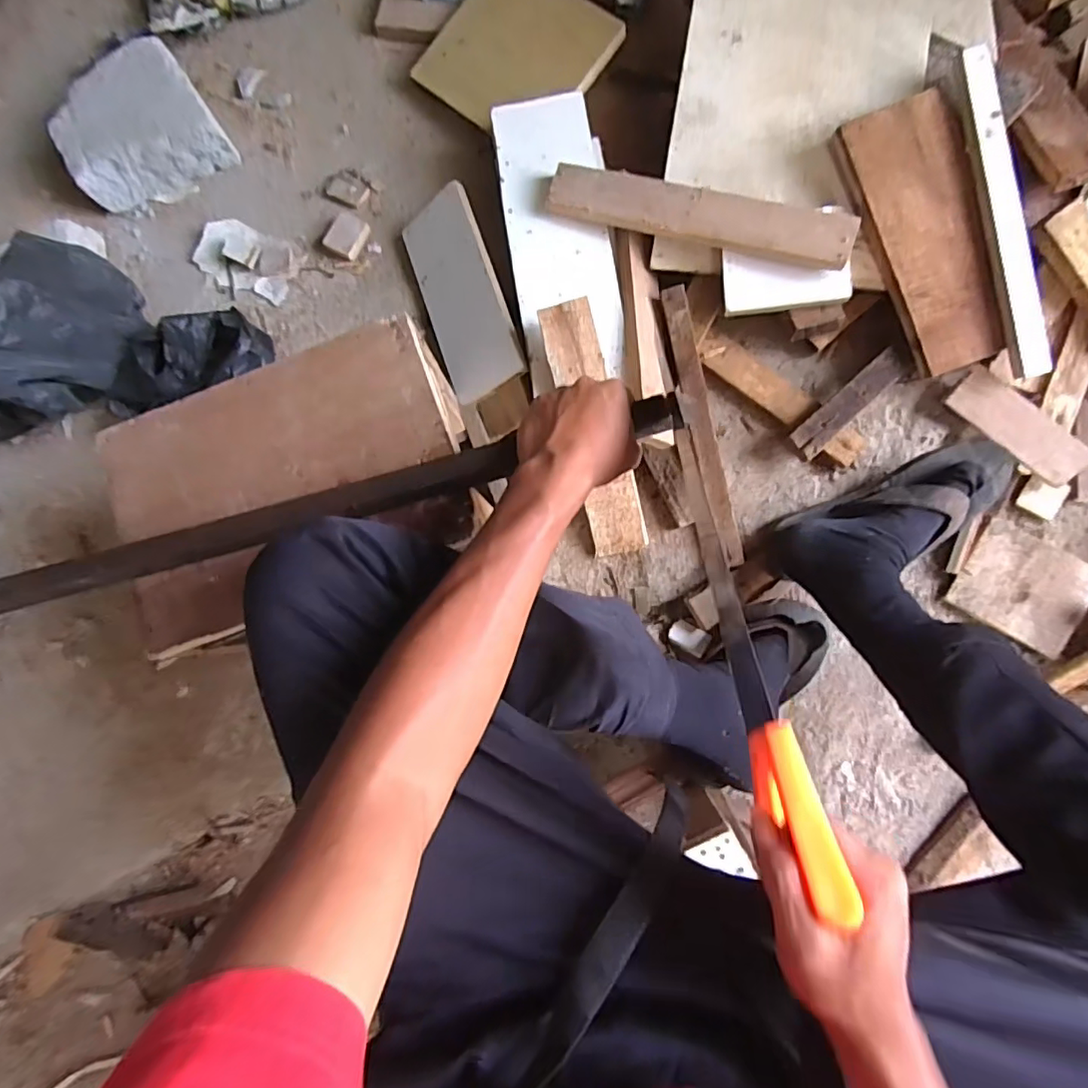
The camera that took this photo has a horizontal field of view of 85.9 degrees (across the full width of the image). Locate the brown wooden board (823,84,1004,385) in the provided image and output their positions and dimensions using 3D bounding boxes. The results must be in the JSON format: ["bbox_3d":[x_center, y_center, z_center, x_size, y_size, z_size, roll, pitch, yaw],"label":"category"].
[{"bbox_3d":[0.422,-0.336,0.635,0.115,0.015,0.282,-23,93,5],"label":"brown wooden board"}]

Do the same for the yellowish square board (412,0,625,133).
[{"bbox_3d":[-0.040,-0.643,0.765,0.225,0.014,0.188,43,103,12],"label":"yellowish square board"}]

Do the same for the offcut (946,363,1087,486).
[{"bbox_3d":[0.544,-0.135,0.667,0.166,0.015,0.063,36,91,0],"label":"offcut"}]

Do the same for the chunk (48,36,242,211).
[{"bbox_3d":[-0.561,-0.574,0.797,0.203,0.084,0.187,-30,83,2],"label":"chunk"}]

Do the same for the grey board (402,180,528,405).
[{"bbox_3d":[-0.102,-0.305,0.720,0.102,0.011,0.252,-24,81,30],"label":"grey board"}]

